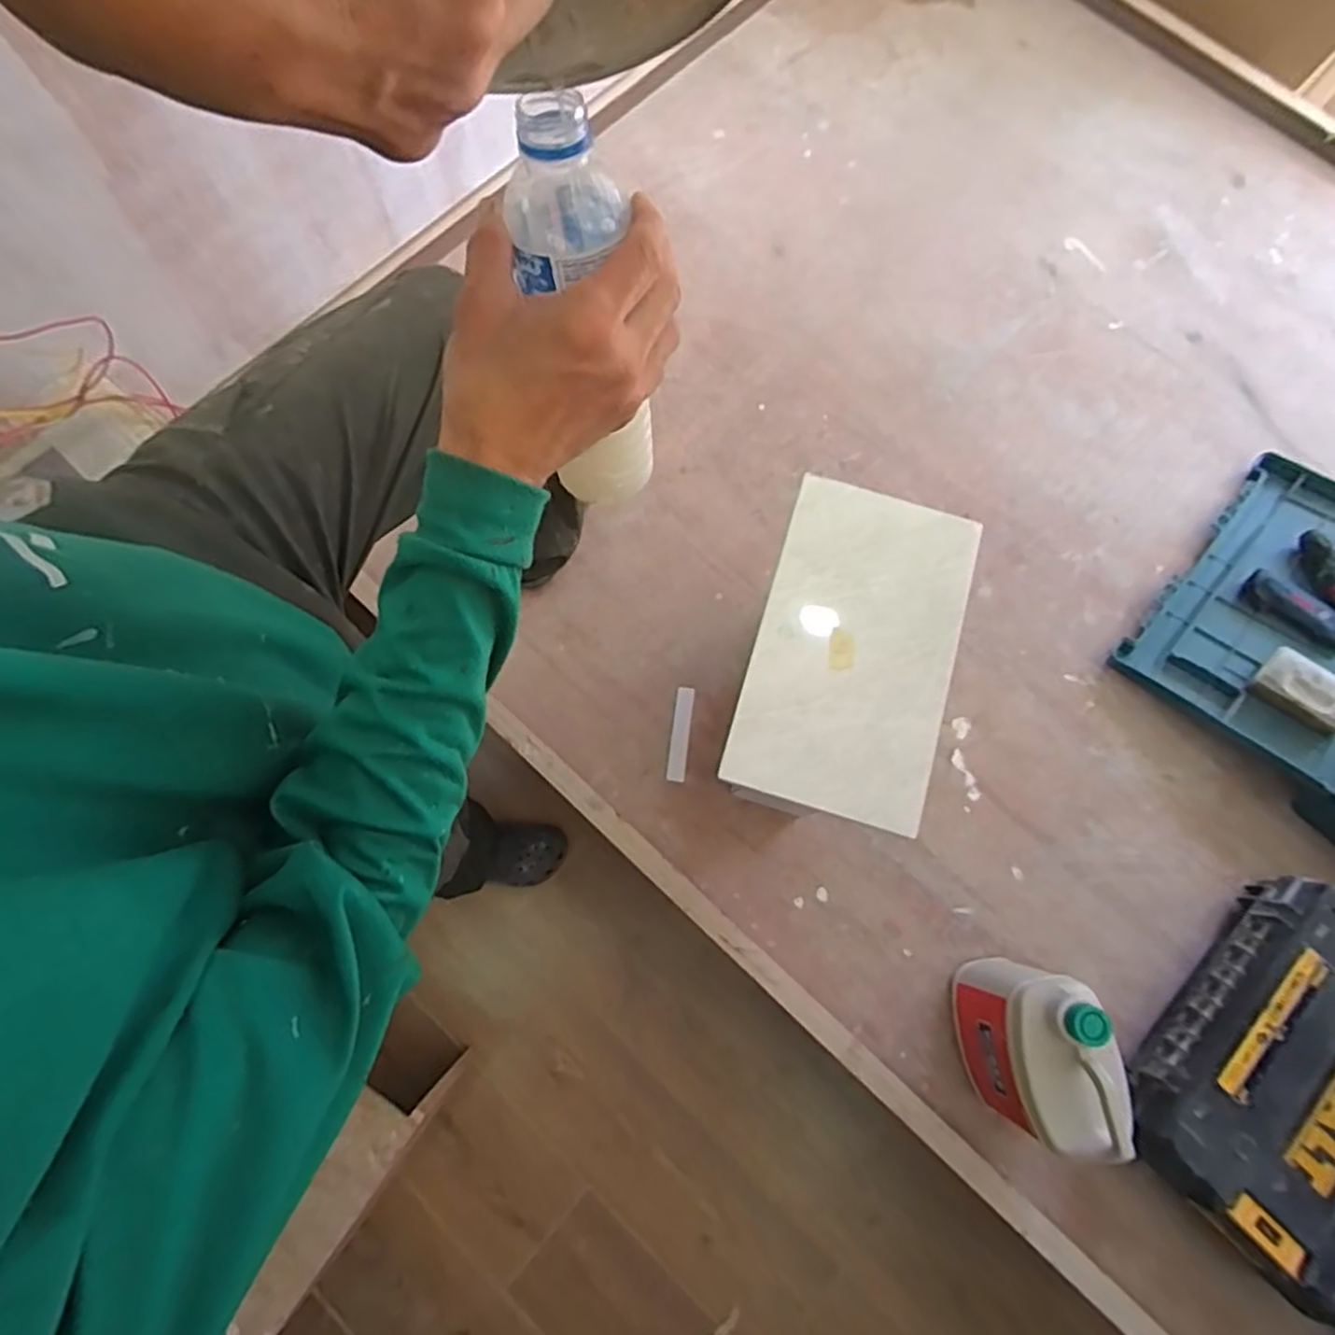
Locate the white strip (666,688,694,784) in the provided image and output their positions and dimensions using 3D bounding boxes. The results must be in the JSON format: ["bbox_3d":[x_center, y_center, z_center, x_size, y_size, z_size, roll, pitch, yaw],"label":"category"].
[{"bbox_3d":[0.018,0.097,1.025,0.027,0.005,0.138,8,76,0],"label":"white strip"}]

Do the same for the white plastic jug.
[{"bbox_3d":[0.426,0.444,0.836,0.104,0.255,0.167,-6,76,-3],"label":"white plastic jug"}]

